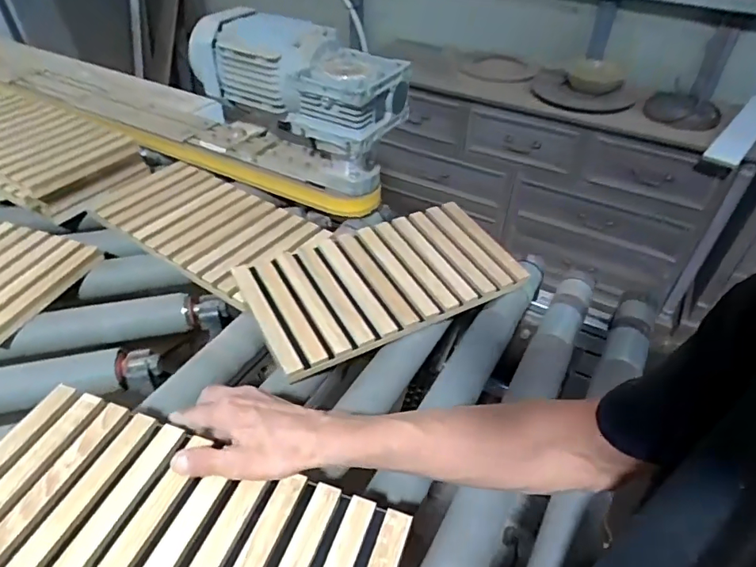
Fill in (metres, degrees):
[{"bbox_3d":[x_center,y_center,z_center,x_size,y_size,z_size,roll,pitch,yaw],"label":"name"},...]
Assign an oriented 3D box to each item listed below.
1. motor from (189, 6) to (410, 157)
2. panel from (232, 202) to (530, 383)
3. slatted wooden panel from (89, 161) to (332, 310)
[{"bbox_3d":[-0.122,-0.329,0.784,0.358,0.115,0.154,32,50,28],"label":"motor"},{"bbox_3d":[0.010,-0.013,0.677,0.352,0.035,0.186,-19,47,-22],"label":"panel"},{"bbox_3d":[-0.264,-0.097,0.773,0.365,0.027,0.182,27,48,24],"label":"slatted wooden panel"}]

